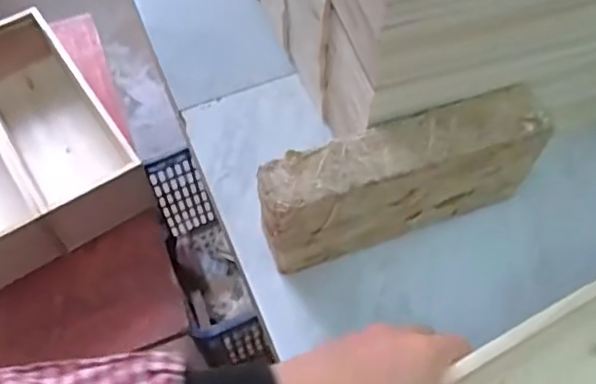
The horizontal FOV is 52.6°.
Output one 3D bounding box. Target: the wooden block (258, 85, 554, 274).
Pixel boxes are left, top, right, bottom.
[{"bbox_3d":[0.073,-0.005,0.450,0.206,0.102,0.046,-16,60,-10],"label":"wooden block"}]

